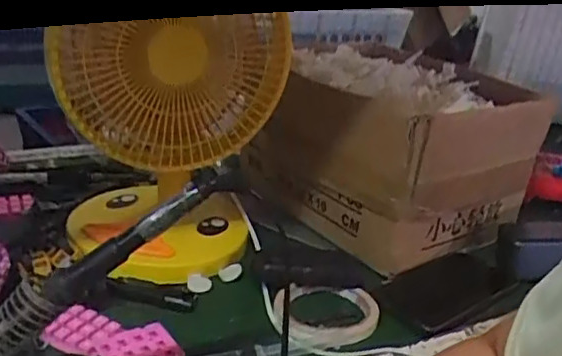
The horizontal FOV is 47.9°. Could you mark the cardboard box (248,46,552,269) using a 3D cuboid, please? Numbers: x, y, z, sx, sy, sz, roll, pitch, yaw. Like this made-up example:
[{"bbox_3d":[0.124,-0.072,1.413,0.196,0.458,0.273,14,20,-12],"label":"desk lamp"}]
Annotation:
[{"bbox_3d":[0.135,-0.036,0.760,0.257,0.175,0.229,-13,29,-36],"label":"cardboard box"}]

